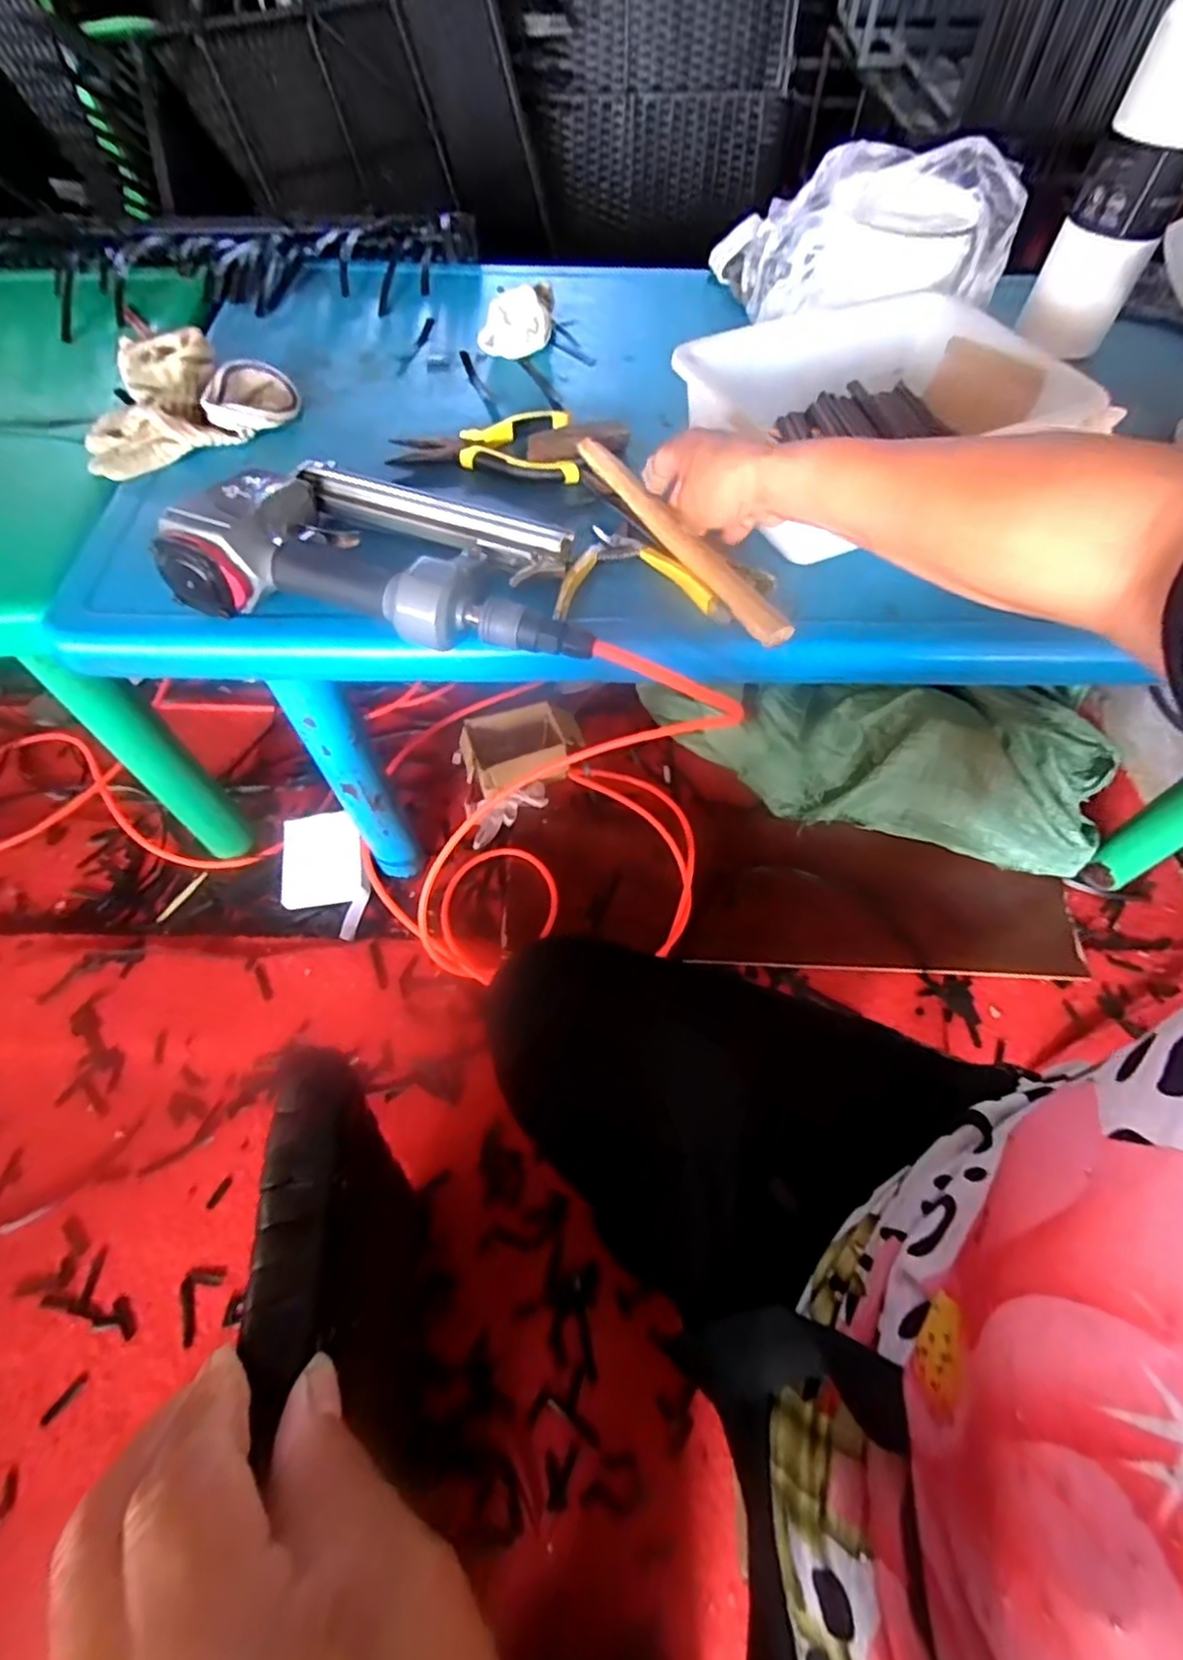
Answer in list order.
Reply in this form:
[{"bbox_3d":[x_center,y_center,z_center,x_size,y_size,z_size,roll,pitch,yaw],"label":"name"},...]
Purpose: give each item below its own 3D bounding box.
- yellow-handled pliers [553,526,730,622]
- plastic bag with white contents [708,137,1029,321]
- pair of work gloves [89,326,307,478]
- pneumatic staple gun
[{"bbox_3d":[0.030,-0.187,0.488,0.117,0.019,0.109,-4,59,-4],"label":"yellow-handled pliers"},{"bbox_3d":[0.250,-0.582,0.654,0.284,0.104,0.145,7,60,18],"label":"plastic bag with white contents"},{"bbox_3d":[-0.358,-0.380,0.587,0.177,0.033,0.172,-28,64,-17],"label":"pair of work gloves"},{"bbox_3d":[-0.124,-0.194,0.462,0.275,0.064,0.156,11,60,5],"label":"pneumatic staple gun"}]

